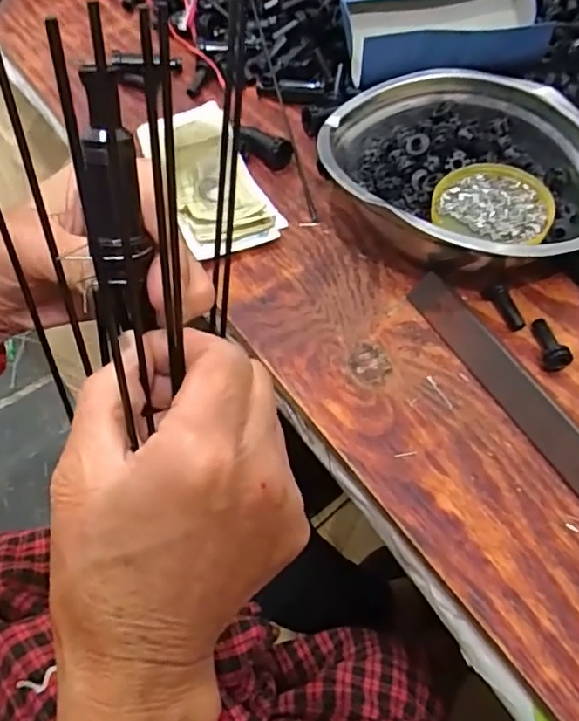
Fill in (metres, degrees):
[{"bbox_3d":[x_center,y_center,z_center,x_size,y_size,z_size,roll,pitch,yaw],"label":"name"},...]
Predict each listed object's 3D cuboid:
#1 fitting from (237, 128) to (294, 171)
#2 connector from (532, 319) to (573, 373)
[{"bbox_3d":[-0.021,-0.183,0.518,0.048,0.026,0.020,23,61,14],"label":"fitting"},{"bbox_3d":[0.180,-0.012,0.412,0.017,0.021,0.038,0,58,0],"label":"connector"}]

